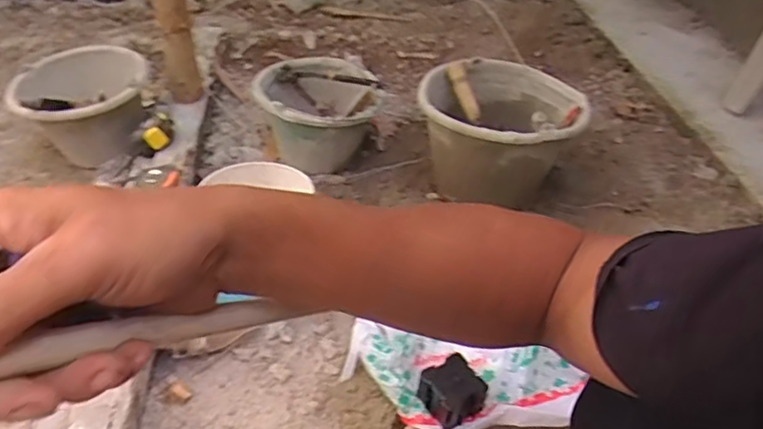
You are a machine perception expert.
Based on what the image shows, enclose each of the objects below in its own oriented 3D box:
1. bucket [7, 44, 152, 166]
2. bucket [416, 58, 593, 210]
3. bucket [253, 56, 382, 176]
[{"bbox_3d":[-0.581,-0.191,1.224,0.255,0.217,0.244,-23,46,-23],"label":"bucket"},{"bbox_3d":[0.226,-0.131,1.142,0.283,0.216,0.283,0,40,0],"label":"bucket"},{"bbox_3d":[-0.124,-0.186,1.249,0.232,0.190,0.227,0,42,0],"label":"bucket"}]

